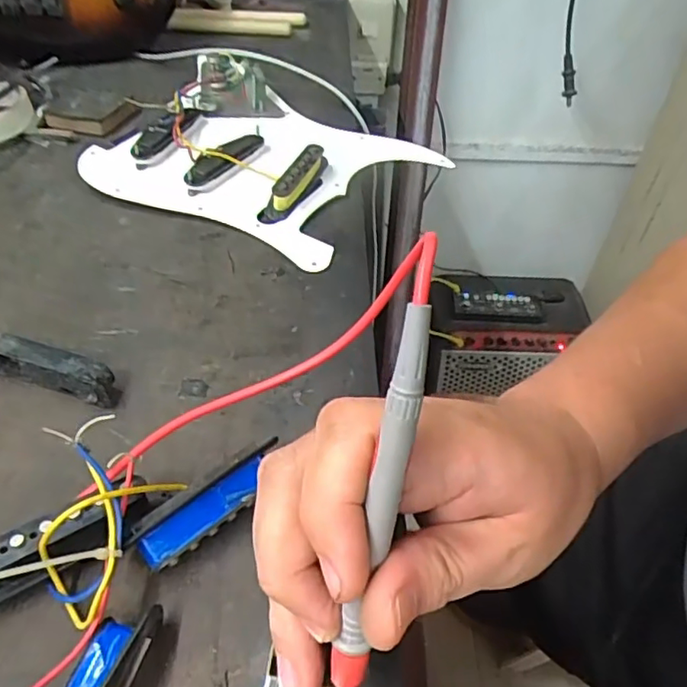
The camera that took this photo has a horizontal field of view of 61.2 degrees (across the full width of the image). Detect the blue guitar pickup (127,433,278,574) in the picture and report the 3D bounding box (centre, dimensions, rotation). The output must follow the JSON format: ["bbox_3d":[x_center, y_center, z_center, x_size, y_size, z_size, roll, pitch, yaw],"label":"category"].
[{"bbox_3d":[-0.054,0.069,0.244,0.068,0.021,0.021,-28,53,-26],"label":"blue guitar pickup"}]

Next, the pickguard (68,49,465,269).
[{"bbox_3d":[-0.068,-0.155,0.449,0.241,0.034,0.210,26,50,21],"label":"pickguard"}]

